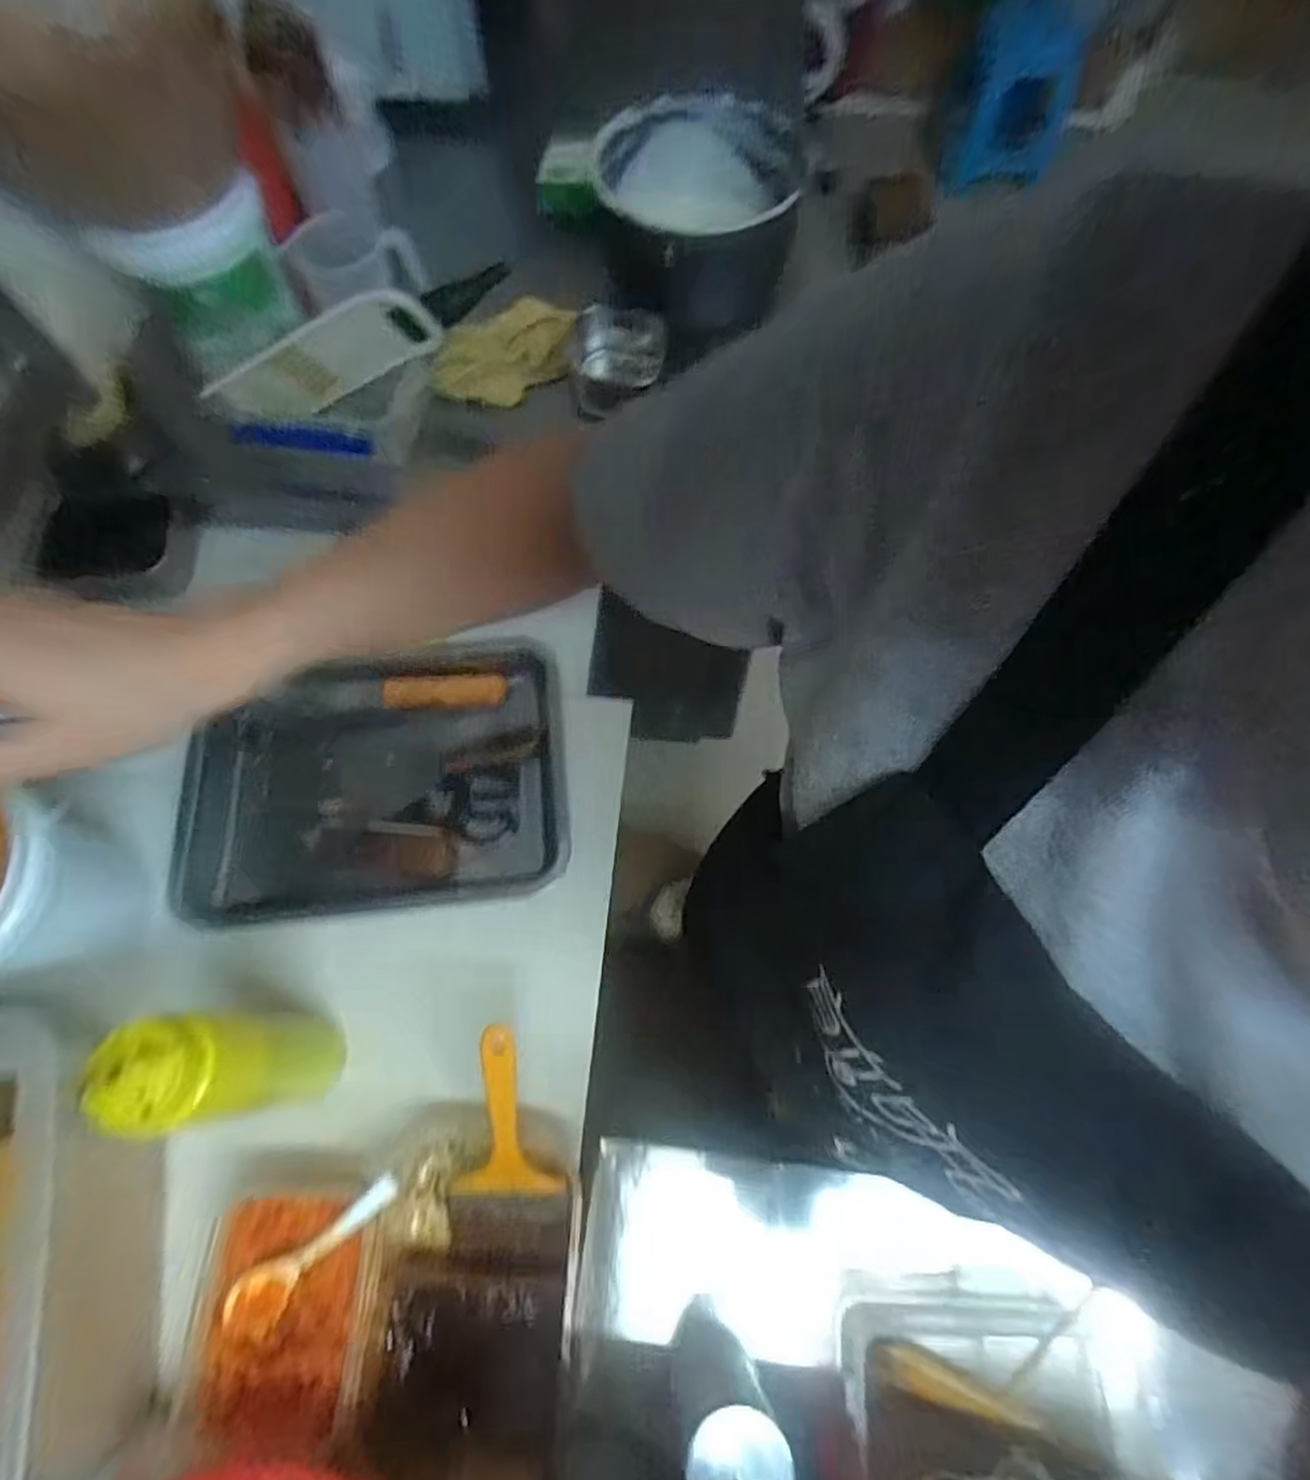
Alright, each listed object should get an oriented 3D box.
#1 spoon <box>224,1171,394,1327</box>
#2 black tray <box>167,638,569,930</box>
[{"bbox_3d":[-0.245,0.367,0.502,0.154,0.022,0.034,-41,72,4],"label":"spoon"},{"bbox_3d":[-0.259,0.036,0.664,0.337,0.048,0.249,-8,67,-3],"label":"black tray"}]

